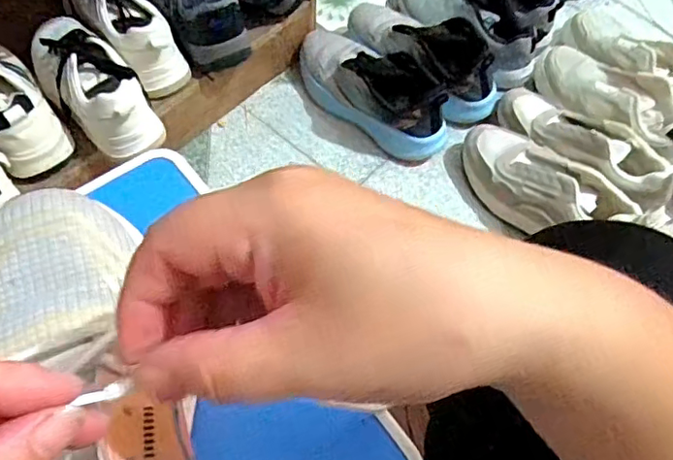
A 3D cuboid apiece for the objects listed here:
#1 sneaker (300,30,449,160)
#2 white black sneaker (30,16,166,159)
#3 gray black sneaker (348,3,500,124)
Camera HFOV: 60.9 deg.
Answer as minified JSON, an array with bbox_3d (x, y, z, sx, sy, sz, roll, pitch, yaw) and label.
[{"bbox_3d":[0.051,-0.223,0.896,0.279,0.101,0.103,40,67,17],"label":"sneaker"},{"bbox_3d":[-0.321,-0.195,0.733,0.229,0.081,0.089,42,68,18],"label":"white black sneaker"},{"bbox_3d":[0.149,-0.294,0.932,0.124,0.098,0.278,-40,70,-21],"label":"gray black sneaker"}]

